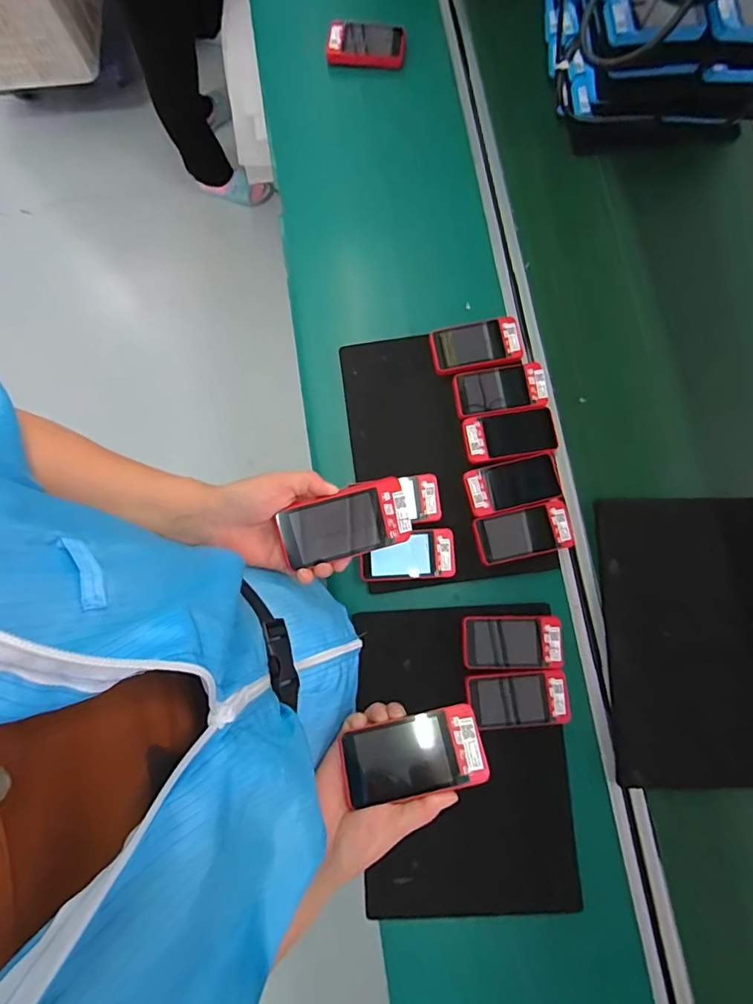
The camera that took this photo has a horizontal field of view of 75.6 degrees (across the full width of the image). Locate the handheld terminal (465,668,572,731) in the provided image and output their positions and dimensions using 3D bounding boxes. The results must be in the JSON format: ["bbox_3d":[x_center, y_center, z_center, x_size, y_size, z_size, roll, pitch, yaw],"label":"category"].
[{"bbox_3d":[0.171,0.239,0.587,0.119,0.019,0.065,-5,79,0],"label":"handheld terminal"}]

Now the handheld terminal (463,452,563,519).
[{"bbox_3d":[0.178,-0.022,0.632,0.124,0.012,0.062,-14,79,-2],"label":"handheld terminal"}]

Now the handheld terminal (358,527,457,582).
[{"bbox_3d":[0.039,0.071,0.621,0.120,0.015,0.059,-7,79,-1],"label":"handheld terminal"}]

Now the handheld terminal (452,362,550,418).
[{"bbox_3d":[0.165,-0.149,0.650,0.118,0.011,0.065,-7,79,-1],"label":"handheld terminal"}]

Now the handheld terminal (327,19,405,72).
[{"bbox_3d":[-0.016,-0.725,0.772,0.122,0.022,0.071,4,79,1],"label":"handheld terminal"}]

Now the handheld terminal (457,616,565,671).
[{"bbox_3d":[0.167,0.173,0.598,0.119,0.011,0.062,-3,75,8],"label":"handheld terminal"}]

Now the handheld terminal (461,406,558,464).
[{"bbox_3d":[0.177,-0.089,0.639,0.120,0.011,0.063,-9,79,-1],"label":"handheld terminal"}]

